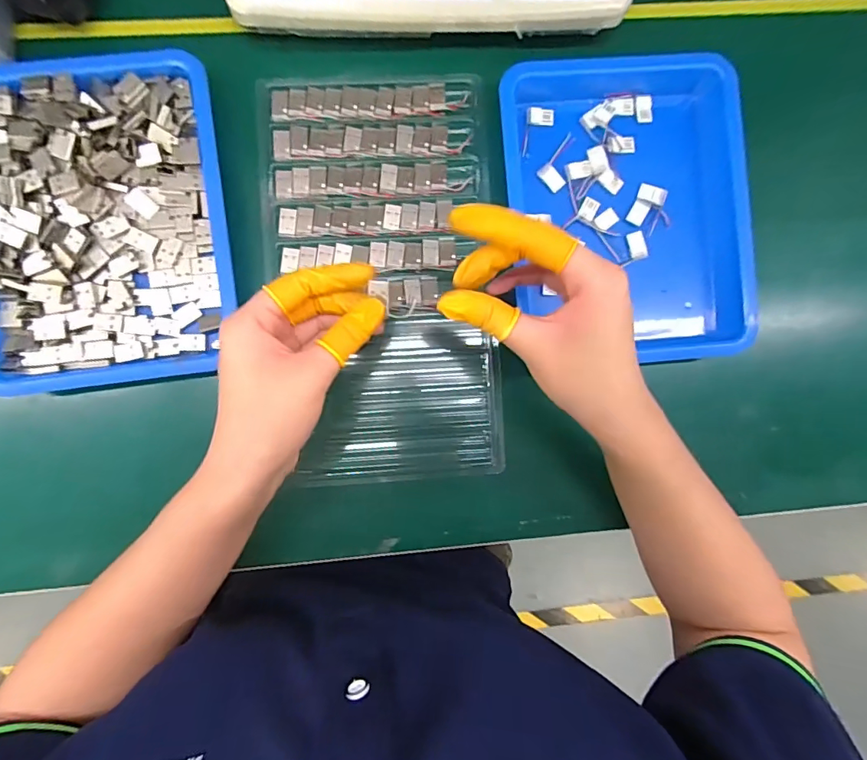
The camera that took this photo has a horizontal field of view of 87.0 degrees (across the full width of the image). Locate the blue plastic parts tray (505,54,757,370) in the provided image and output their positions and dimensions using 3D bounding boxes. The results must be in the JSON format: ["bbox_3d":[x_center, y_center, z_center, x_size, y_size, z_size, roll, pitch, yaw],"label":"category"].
[{"bbox_3d":[0.139,-0.126,0.332,0.165,0.024,0.221,-4,90,-3],"label":"blue plastic parts tray"}]

